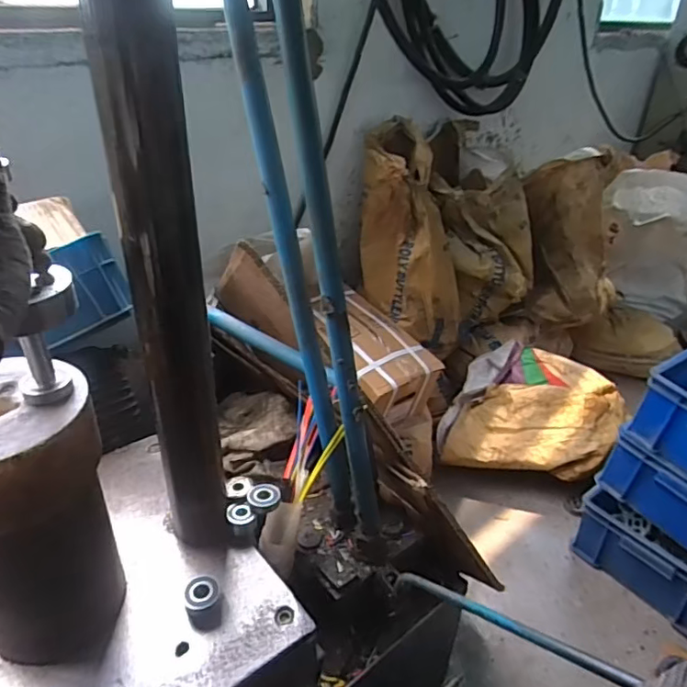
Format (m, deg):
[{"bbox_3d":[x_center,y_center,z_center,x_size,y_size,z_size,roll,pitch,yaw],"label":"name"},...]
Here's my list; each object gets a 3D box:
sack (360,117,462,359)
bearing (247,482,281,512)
[{"bbox_3d":[0.164,-0.245,1.375,0.209,0.580,0.150,-19,11,-30],"label":"sack"},{"bbox_3d":[-0.096,0.185,0.670,0.038,0.013,0.037,-5,32,-12],"label":"bearing"}]

